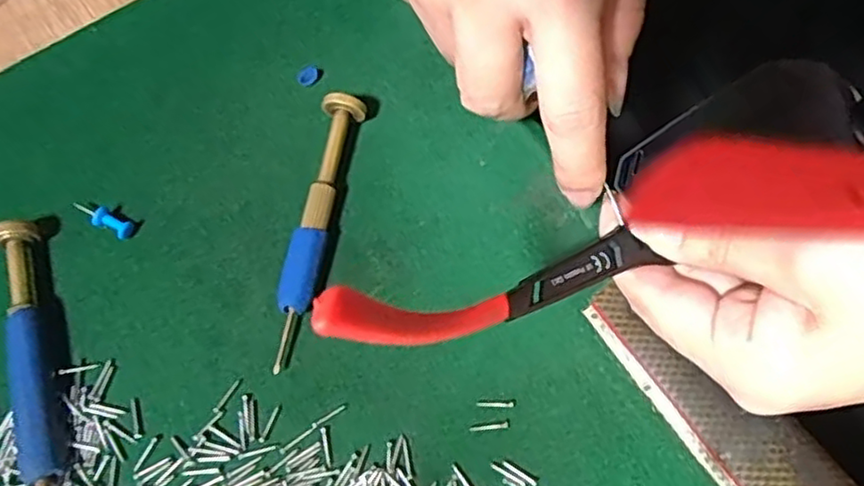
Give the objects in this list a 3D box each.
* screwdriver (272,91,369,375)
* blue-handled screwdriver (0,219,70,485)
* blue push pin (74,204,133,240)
[{"bbox_3d":[-0.041,-0.006,0.229,0.014,0.015,0.096,12,72,6],"label":"screwdriver"},{"bbox_3d":[-0.128,0.042,0.214,0.011,0.014,0.102,-16,72,-4],"label":"blue-handled screwdriver"},{"bbox_3d":[-0.116,-0.009,0.235,0.025,0.007,0.007,29,75,10],"label":"blue push pin"}]

